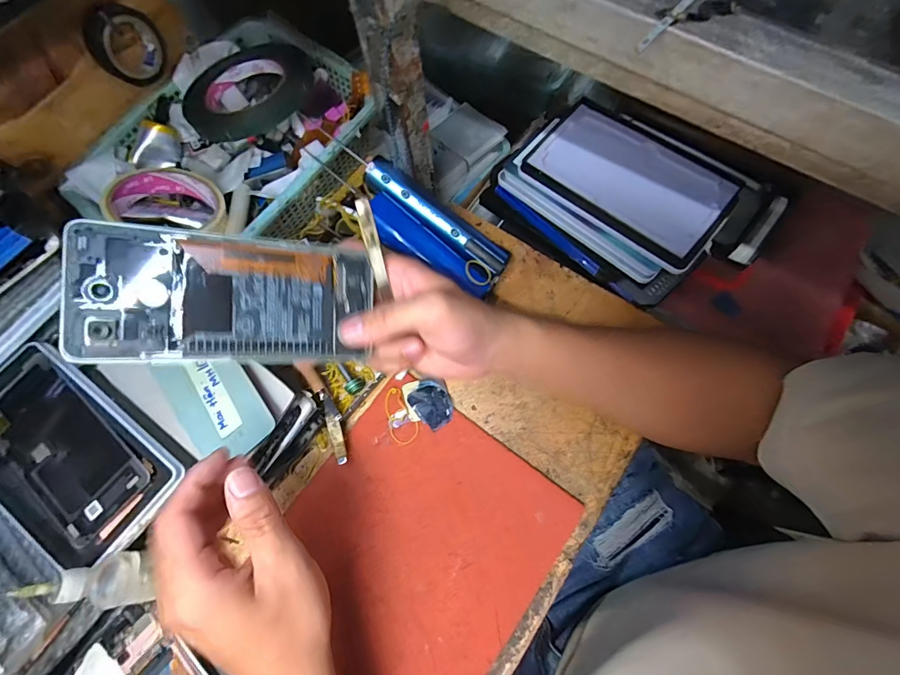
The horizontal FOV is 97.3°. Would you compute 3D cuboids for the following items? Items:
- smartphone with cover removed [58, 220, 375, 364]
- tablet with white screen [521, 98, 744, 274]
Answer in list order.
[{"bbox_3d":[-0.128,-0.024,0.235,0.152,0.005,0.072,0,89,-26],"label":"smartphone with cover removed"},{"bbox_3d":[0.159,-0.142,0.356,0.173,0.014,0.092,42,88,17],"label":"tablet with white screen"}]

